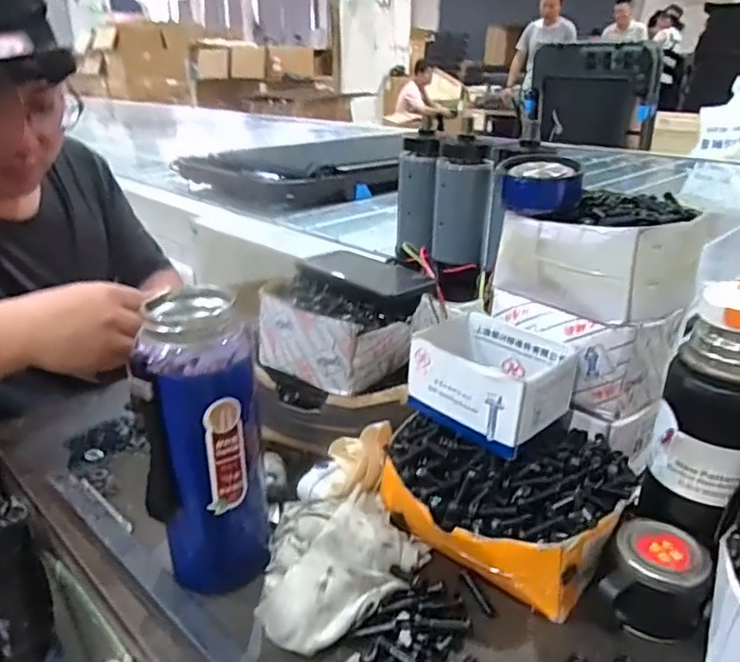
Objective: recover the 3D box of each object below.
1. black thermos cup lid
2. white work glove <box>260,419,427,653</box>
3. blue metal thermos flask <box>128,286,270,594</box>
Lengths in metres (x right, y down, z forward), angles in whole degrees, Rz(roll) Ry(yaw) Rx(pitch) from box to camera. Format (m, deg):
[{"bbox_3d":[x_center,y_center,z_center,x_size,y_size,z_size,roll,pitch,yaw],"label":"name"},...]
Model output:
[{"bbox_3d":[0.201,0.178,0.416,0.066,0.053,0.073,14,30,30],"label":"black thermos cup lid"},{"bbox_3d":[-0.018,0.154,0.461,0.117,0.047,0.180,0,25,0],"label":"white work glove"},{"bbox_3d":[-0.120,0.084,0.429,0.083,0.209,0.074,-9,26,-15],"label":"blue metal thermos flask"}]

